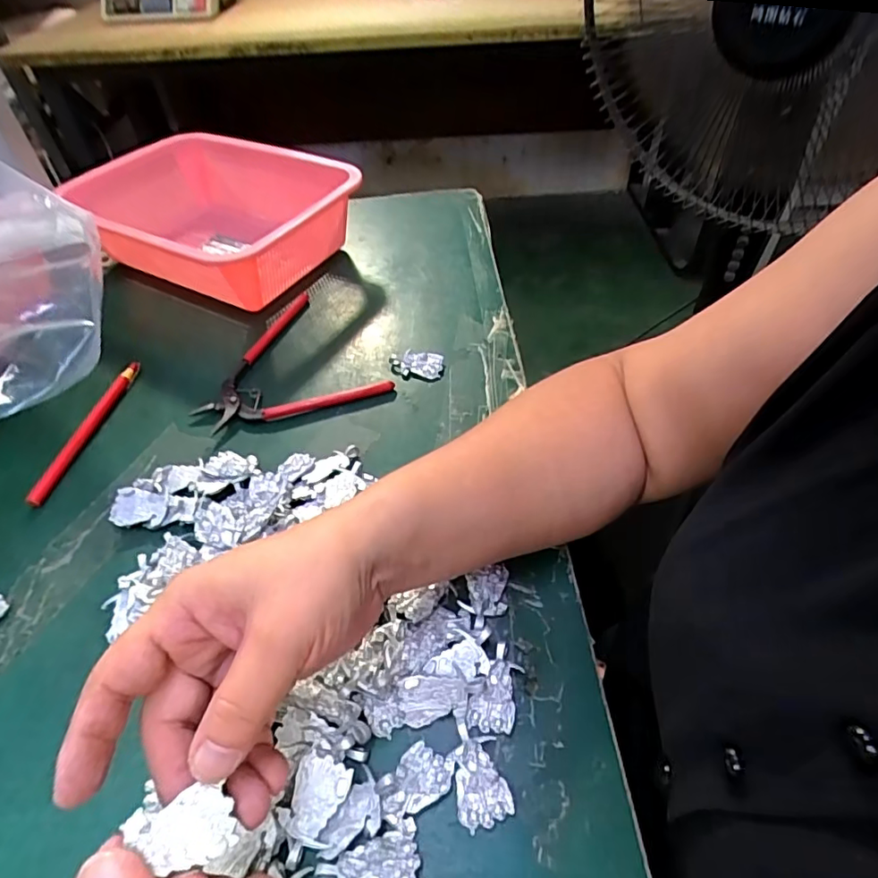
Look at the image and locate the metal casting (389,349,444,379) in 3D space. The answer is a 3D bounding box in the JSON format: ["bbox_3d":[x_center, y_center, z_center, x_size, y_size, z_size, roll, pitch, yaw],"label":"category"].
[{"bbox_3d":[-0.018,-0.062,0.447,0.043,0.008,0.024,11,50,13],"label":"metal casting"}]

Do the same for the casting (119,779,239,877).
[{"bbox_3d":[-0.088,0.133,0.189,0.034,0.009,0.022,13,56,-17],"label":"casting"}]

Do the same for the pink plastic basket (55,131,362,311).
[{"bbox_3d":[-0.231,-0.220,0.551,0.267,0.080,0.189,25,55,24],"label":"pink plastic basket"}]

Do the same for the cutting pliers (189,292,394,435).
[{"bbox_3d":[-0.128,-0.071,0.461,0.146,0.010,0.146,-15,49,-9],"label":"cutting pliers"}]

